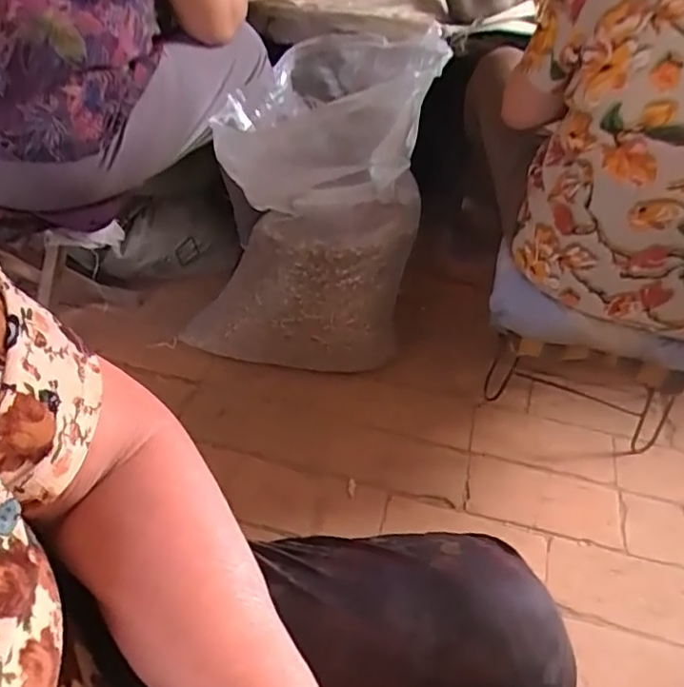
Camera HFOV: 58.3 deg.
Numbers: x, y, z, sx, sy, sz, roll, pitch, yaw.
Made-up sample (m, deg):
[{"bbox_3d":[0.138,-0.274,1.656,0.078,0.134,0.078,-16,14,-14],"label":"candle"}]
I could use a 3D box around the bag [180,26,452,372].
[{"bbox_3d":[-0.028,-0.314,0.906,0.295,0.263,0.173,-1,42,-7],"label":"bag"}]

